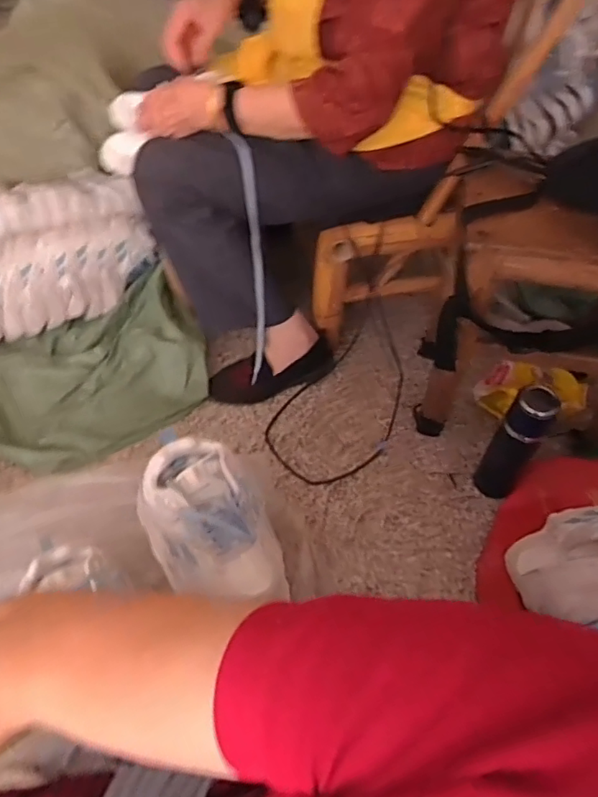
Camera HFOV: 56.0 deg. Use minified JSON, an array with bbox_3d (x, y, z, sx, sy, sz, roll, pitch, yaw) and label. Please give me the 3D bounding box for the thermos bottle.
[{"bbox_3d":[0.336,0.074,0.879,0.063,0.248,0.062,1,55,-2],"label":"thermos bottle"}]

